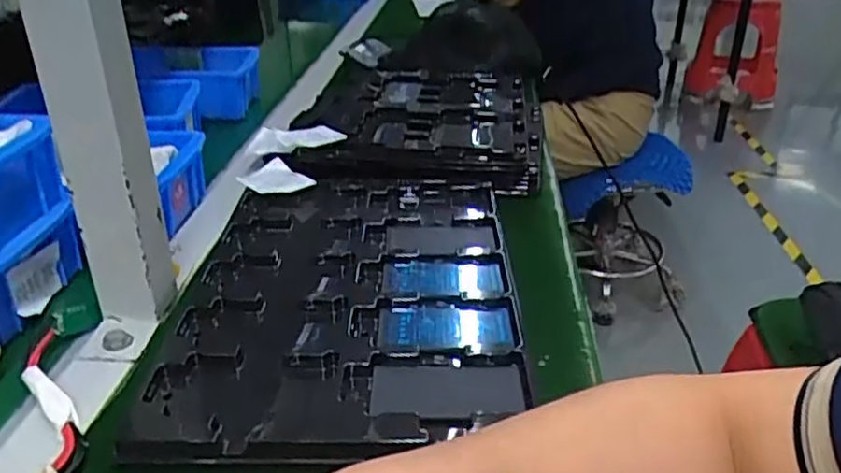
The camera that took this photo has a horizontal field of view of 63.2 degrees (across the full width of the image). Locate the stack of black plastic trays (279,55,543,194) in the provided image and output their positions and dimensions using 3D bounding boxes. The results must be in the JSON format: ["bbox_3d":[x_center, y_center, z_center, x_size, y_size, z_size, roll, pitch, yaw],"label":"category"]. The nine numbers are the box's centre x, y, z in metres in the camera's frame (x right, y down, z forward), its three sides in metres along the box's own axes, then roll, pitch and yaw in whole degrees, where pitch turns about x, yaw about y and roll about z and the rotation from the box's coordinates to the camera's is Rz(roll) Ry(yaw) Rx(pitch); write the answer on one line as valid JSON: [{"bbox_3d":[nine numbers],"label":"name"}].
[{"bbox_3d":[0.004,-0.144,0.774,0.256,0.050,0.345,3,27,5],"label":"stack of black plastic trays"}]

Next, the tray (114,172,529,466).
[{"bbox_3d":[-0.049,0.037,0.492,0.225,0.021,0.312,0,27,0],"label":"tray"}]

